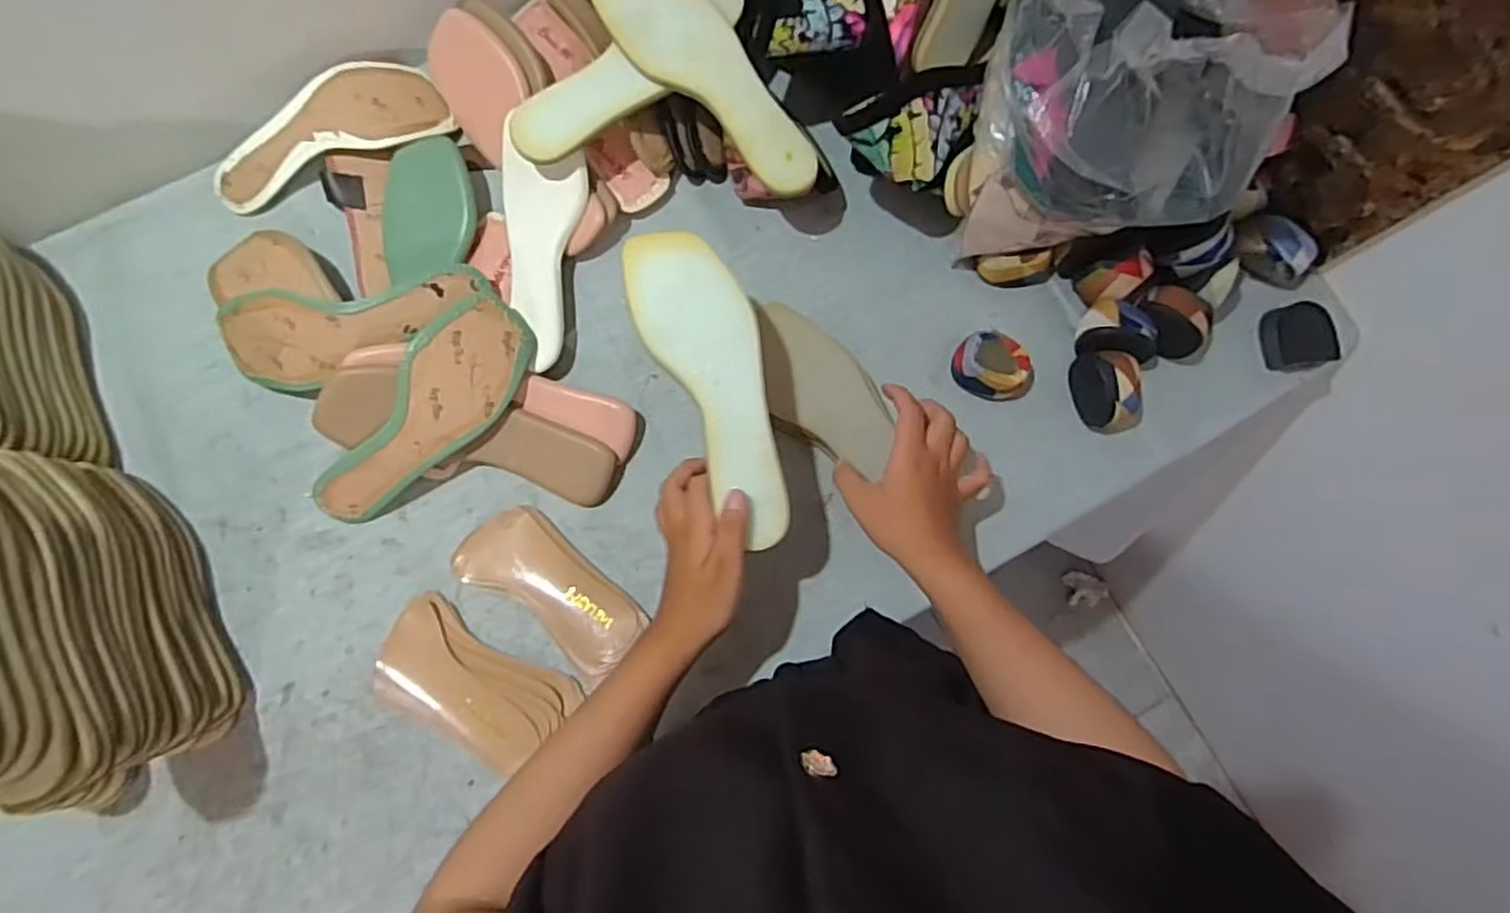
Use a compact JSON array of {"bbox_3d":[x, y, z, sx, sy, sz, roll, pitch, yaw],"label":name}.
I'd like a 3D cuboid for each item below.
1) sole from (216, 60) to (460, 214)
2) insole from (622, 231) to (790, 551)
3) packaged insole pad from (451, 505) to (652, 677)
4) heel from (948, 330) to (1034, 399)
[{"bbox_3d":[-0.395,-0.303,0.658,0.219,0.038,0.089,-16,79,-4],"label":"sole"},{"bbox_3d":[-0.025,-0.054,0.517,0.079,0.010,0.238,-21,83,-4],"label":"insole"},{"bbox_3d":[-0.169,0.108,0.587,0.159,0.027,0.075,39,81,7],"label":"packaged insole pad"},{"bbox_3d":[0.207,-0.077,0.620,0.066,0.037,0.049,43,82,7],"label":"heel"}]

